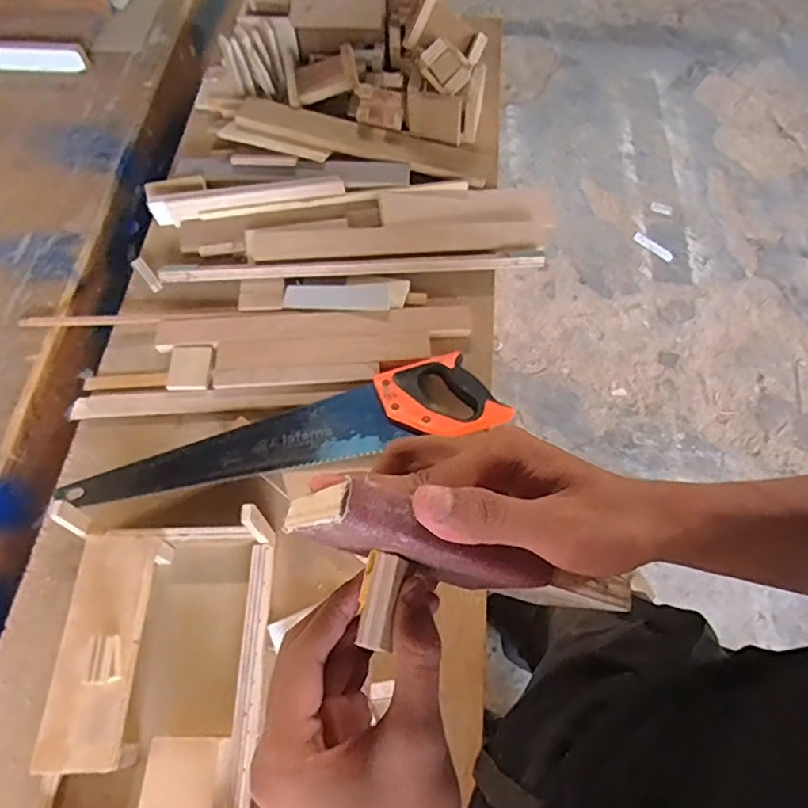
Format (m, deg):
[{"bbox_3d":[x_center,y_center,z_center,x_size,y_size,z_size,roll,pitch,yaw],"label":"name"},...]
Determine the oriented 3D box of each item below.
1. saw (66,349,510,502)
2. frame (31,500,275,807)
[{"bbox_3d":[-0.136,0.031,0.723,0.508,0.032,0.107,-13,66,-7],"label":"saw"},{"bbox_3d":[-0.272,0.261,0.576,0.191,0.091,0.306,2,65,0],"label":"frame"}]

